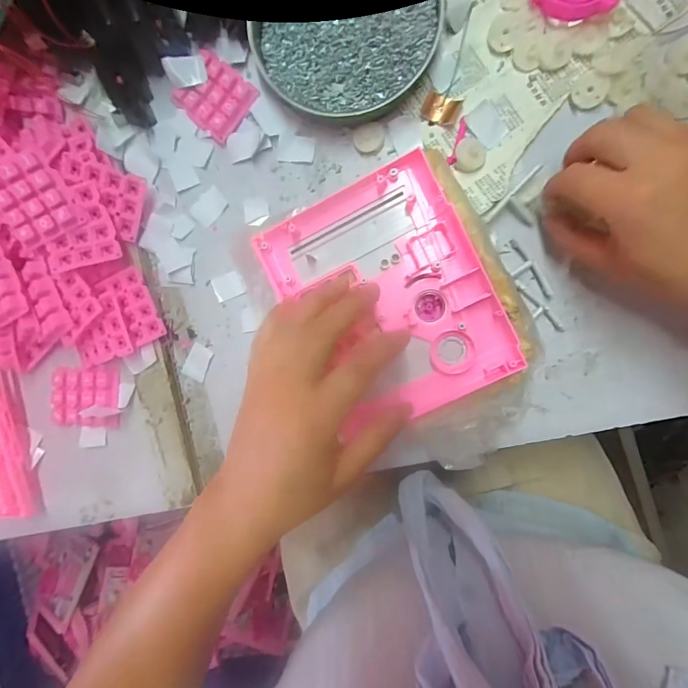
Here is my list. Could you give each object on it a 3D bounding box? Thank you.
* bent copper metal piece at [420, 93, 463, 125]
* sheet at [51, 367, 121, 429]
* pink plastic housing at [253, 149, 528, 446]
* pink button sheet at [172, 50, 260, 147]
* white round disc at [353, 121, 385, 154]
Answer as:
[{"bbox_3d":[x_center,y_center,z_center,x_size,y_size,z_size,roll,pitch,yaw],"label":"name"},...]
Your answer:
[{"bbox_3d":[0.072,-0.174,0.291,0.026,0.004,0.021,17,97,5],"label":"bent copper metal piece"},{"bbox_3d":[-0.219,0.046,0.331,0.059,0.011,0.048,1,95,7],"label":"sheet"},{"bbox_3d":[0.030,-0.030,0.277,0.131,0.020,0.163,-26,91,8],"label":"pink plastic housing"},{"bbox_3d":[-0.102,-0.195,0.309,0.056,0.005,0.049,42,98,2],"label":"pink button sheet"},{"bbox_3d":[0.019,-0.159,0.304,0.023,0.004,0.021,1,95,7],"label":"white round disc"}]

